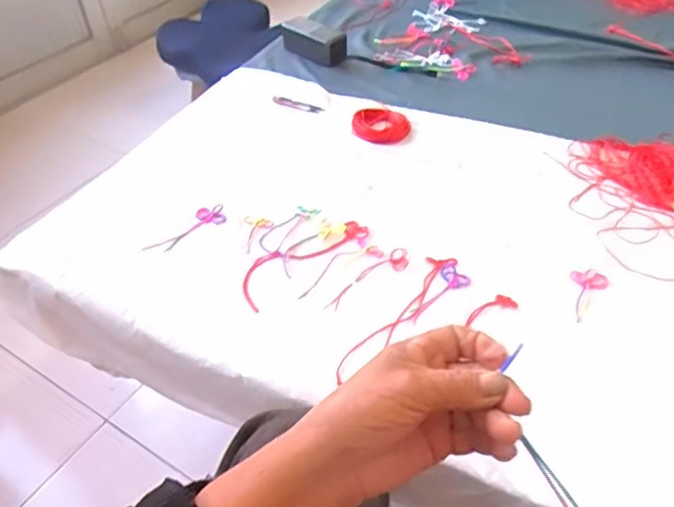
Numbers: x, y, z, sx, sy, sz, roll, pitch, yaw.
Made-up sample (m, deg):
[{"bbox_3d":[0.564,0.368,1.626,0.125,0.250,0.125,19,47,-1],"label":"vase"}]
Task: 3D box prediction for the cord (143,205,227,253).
[{"bbox_3d":[-0.198,-0.032,0.756,0.115,0.012,0.040,-28,50,-24],"label":"cord"}]

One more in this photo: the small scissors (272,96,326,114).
[{"bbox_3d":[-0.066,-0.250,0.968,0.092,0.010,0.020,15,46,17],"label":"small scissors"}]

